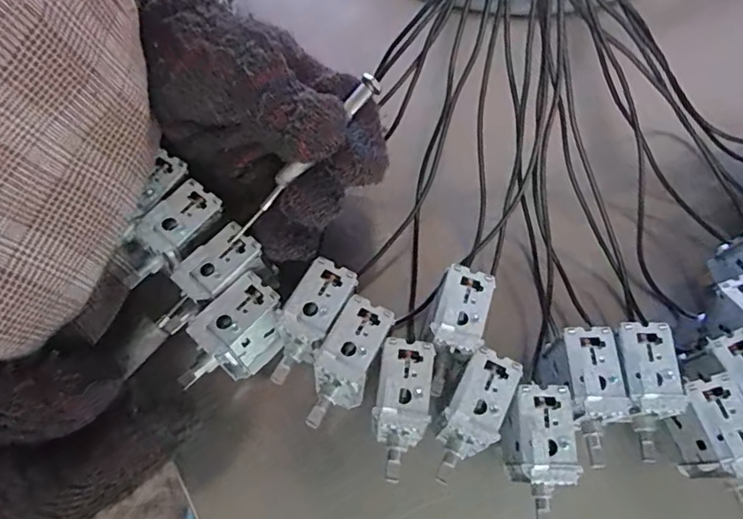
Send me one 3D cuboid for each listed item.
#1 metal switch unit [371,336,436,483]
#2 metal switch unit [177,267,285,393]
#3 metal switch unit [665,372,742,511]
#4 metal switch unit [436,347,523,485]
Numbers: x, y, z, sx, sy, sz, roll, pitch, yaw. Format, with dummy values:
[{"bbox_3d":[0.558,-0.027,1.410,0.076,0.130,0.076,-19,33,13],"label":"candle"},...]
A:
[{"bbox_3d":[0.012,0.062,0.229,0.023,0.020,0.056,10,65,3],"label":"metal switch unit"},{"bbox_3d":[-0.064,0.037,0.248,0.028,0.036,0.053,41,70,16],"label":"metal switch unit"},{"bbox_3d":[0.148,0.078,0.229,0.023,0.039,0.052,-20,67,-10],"label":"metal switch unit"},{"bbox_3d":[0.043,0.065,0.226,0.023,0.018,0.054,29,69,9],"label":"metal switch unit"}]

